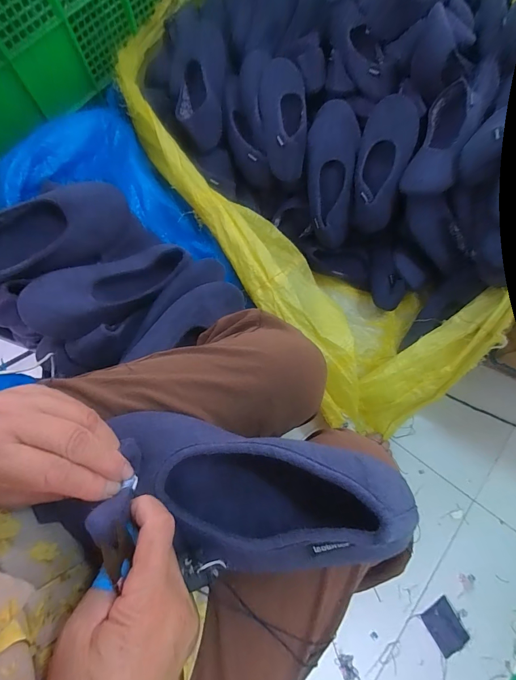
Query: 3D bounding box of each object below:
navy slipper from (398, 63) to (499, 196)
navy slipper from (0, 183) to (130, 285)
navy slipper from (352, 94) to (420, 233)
[{"bbox_3d":[0.370,-0.398,0.682,0.095,0.067,0.248,27,93,8],"label":"navy slipper"},{"bbox_3d":[-0.305,-0.144,0.482,0.251,0.069,0.097,-34,76,-23],"label":"navy slipper"},{"bbox_3d":[0.255,-0.360,0.700,0.101,0.062,0.260,13,96,4],"label":"navy slipper"}]

